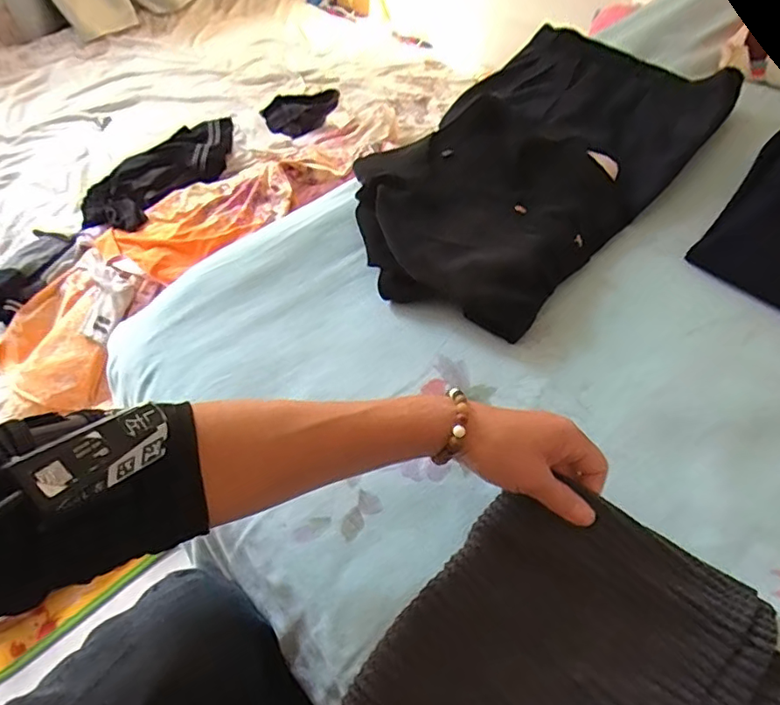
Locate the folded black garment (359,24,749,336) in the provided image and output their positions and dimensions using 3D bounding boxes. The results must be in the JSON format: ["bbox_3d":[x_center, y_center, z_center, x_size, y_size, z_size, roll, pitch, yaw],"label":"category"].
[{"bbox_3d":[0.172,-0.240,0.686,0.296,0.055,0.527,37,64,25],"label":"folded black garment"}]

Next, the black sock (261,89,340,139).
[{"bbox_3d":[-0.235,-0.646,1.497,0.202,0.084,0.083,-26,54,-15],"label":"black sock"}]

